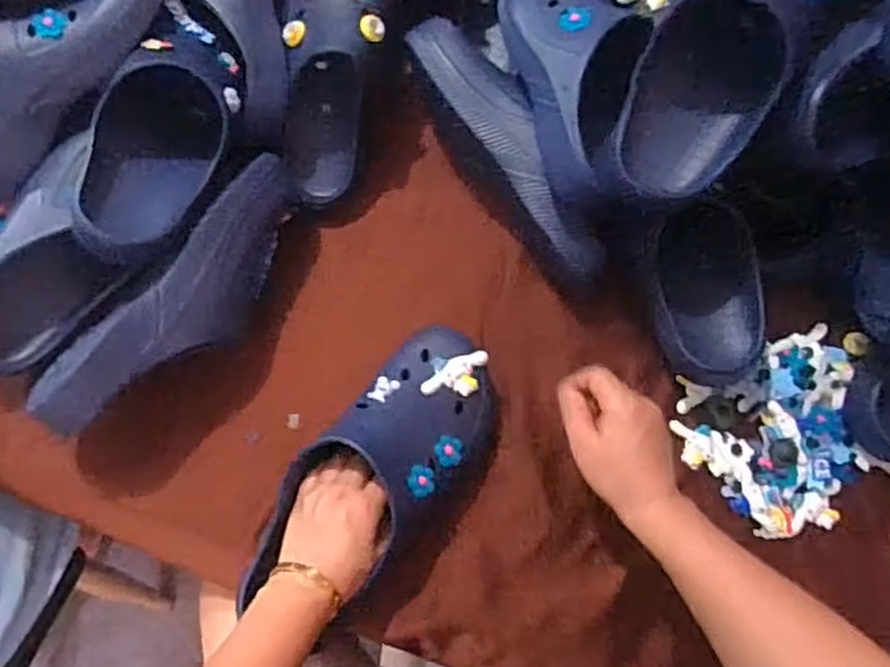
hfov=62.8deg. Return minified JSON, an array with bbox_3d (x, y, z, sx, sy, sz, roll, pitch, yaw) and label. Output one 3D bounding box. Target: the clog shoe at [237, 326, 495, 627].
[{"bbox_3d":[-0.052,0.114,0.604,0.110,0.084,0.261,35,69,15],"label":"clog shoe"}]

